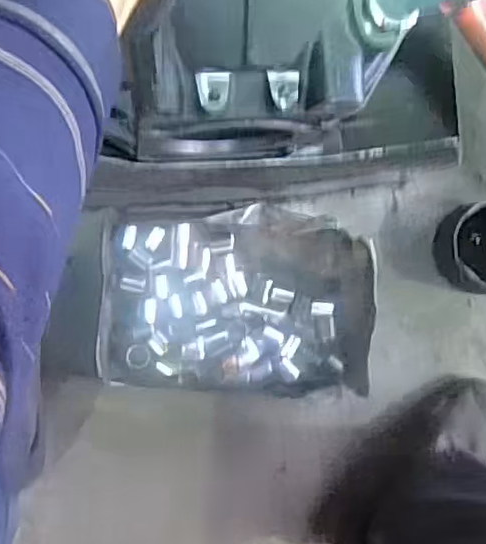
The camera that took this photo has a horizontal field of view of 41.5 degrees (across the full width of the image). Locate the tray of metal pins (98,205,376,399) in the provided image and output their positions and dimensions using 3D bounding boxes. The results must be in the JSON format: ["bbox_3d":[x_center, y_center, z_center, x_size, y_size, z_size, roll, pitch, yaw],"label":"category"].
[{"bbox_3d":[-0.008,0.034,0.749,0.309,0.063,0.212,3,86,-8],"label":"tray of metal pins"}]

